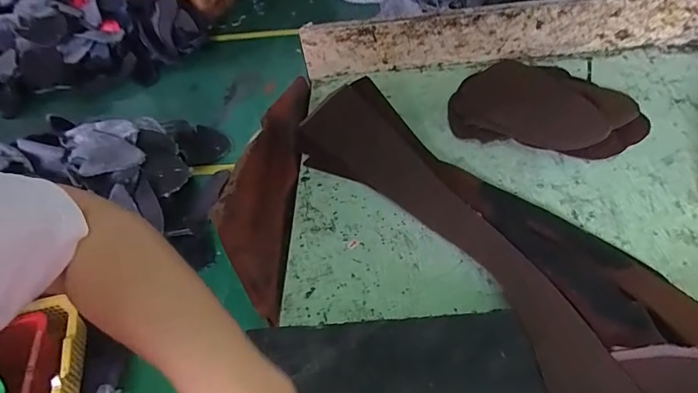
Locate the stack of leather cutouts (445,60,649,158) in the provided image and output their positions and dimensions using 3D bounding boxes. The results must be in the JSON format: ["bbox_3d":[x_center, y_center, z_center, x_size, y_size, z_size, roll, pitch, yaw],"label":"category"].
[{"bbox_3d":[0.222,-0.107,0.490,0.194,0.034,0.137,12,51,17],"label":"stack of leather cutouts"}]

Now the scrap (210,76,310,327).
[{"bbox_3d":[-0.096,-0.023,0.492,0.088,0.021,0.331,-3,49,10],"label":"scrap"}]

